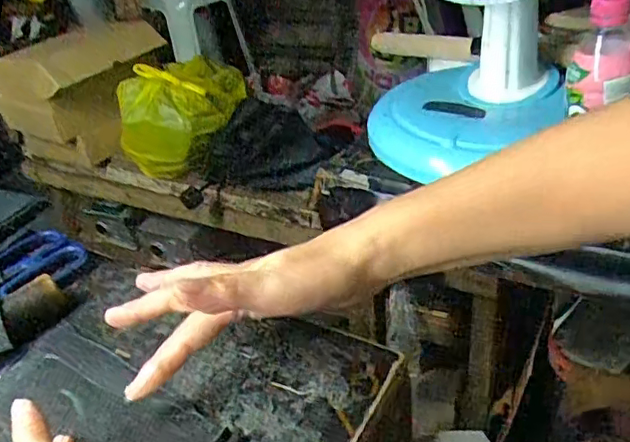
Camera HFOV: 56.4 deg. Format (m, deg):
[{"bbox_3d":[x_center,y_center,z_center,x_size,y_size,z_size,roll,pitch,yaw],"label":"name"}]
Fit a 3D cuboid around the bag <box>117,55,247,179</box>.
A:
[{"bbox_3d":[-0.269,-0.224,1.213,0.220,0.178,0.276,-2,31,7],"label":"bag"}]

